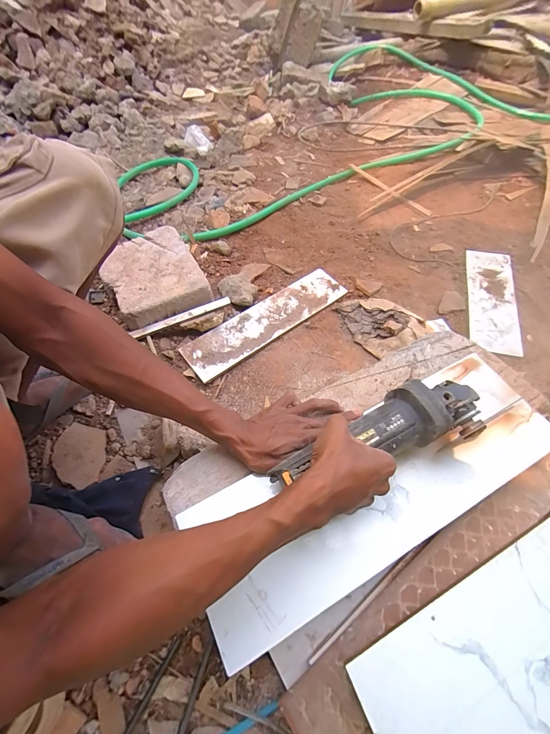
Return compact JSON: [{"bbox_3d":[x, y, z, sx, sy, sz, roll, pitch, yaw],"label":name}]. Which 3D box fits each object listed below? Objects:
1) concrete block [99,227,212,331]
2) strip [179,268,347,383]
[{"bbox_3d":[-0.271,-0.203,0.703,0.195,0.069,0.262,-30,62,-15],"label":"concrete block"},{"bbox_3d":[-0.015,-0.105,0.673,0.383,0.007,0.096,-33,66,-18],"label":"strip"}]

